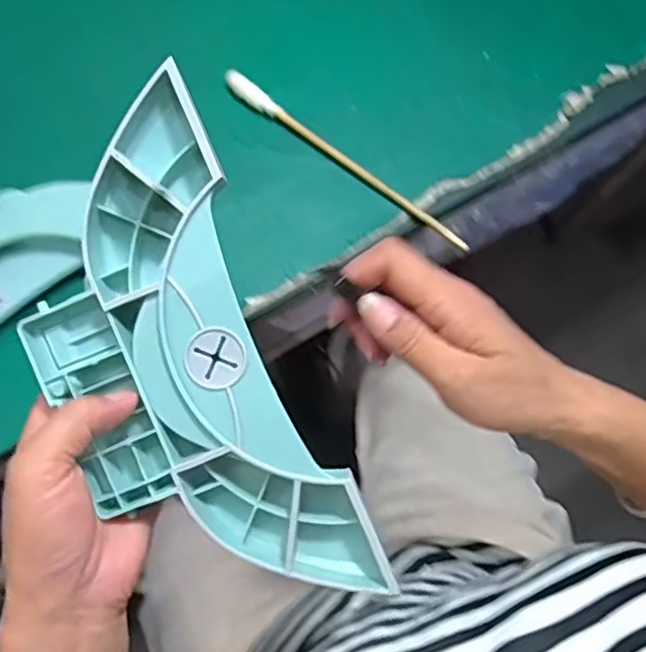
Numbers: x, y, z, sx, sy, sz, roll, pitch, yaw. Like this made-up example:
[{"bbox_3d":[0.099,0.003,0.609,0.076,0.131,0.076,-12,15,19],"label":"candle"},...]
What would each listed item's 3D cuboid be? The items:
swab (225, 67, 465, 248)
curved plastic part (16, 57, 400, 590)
[{"bbox_3d":[0.015,-0.122,0.481,0.218,0.013,0.012,37,74,7],"label":"swab"},{"bbox_3d":[-0.068,0.023,0.304,0.109,0.035,0.243,-24,92,-9],"label":"curved plastic part"}]

